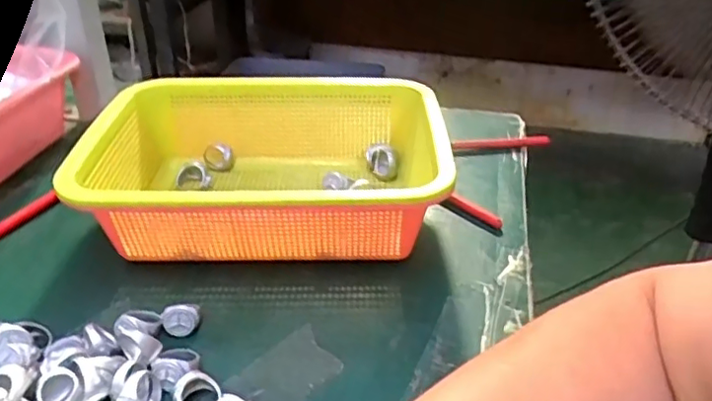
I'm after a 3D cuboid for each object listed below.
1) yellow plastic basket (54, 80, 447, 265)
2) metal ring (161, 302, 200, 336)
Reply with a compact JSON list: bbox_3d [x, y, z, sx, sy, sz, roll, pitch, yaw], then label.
[{"bbox_3d":[-0.066,-0.023,0.478,0.249,0.086,0.188,0,33,-1],"label":"yellow plastic basket"},{"bbox_3d":[-0.112,0.076,0.386,0.024,0.019,0.012,-3,33,-5],"label":"metal ring"}]

